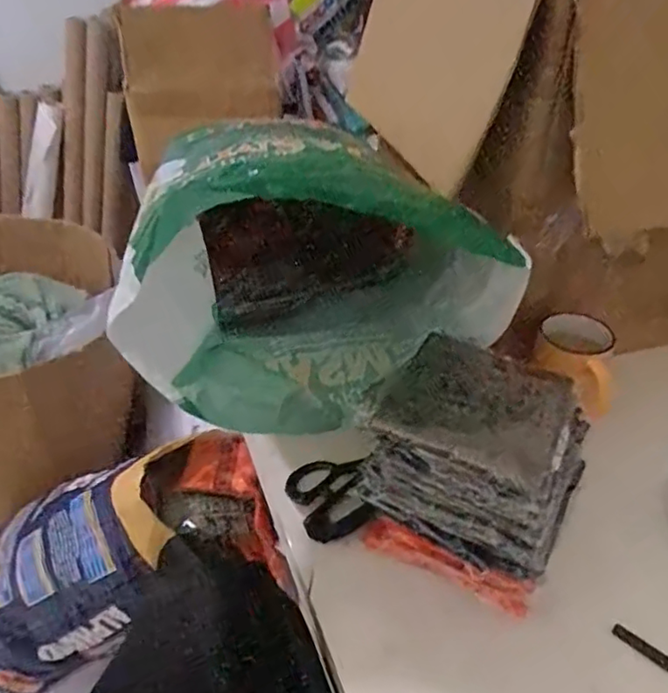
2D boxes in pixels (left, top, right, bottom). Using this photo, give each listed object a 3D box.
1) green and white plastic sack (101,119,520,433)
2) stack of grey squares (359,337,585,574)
[{"bbox_3d":[-0.001,-0.062,0.567,0.302,0.225,0.251,-1,37,-3],"label":"green and white plastic sack"},{"bbox_3d":[0.112,0.079,0.487,0.156,0.110,0.122,22,41,25],"label":"stack of grey squares"}]

